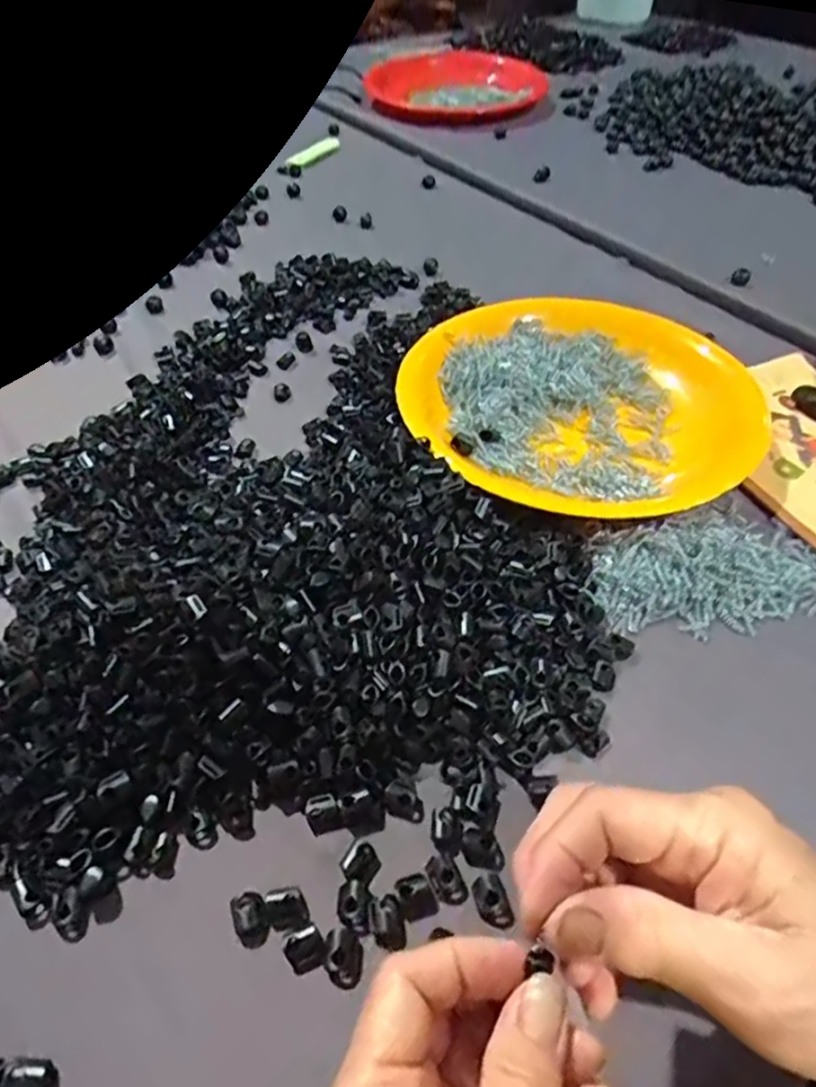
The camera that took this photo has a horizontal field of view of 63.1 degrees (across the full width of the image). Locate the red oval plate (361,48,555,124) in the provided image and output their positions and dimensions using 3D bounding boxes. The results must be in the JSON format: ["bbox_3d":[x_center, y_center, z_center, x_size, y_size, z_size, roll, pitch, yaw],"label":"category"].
[{"bbox_3d":[0.061,-0.638,0.927,0.234,0.046,0.189,30,60,24],"label":"red oval plate"}]

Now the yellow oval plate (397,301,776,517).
[{"bbox_3d":[0.116,-0.099,0.467,0.233,0.034,0.219,-7,48,-7],"label":"yellow oval plate"}]

